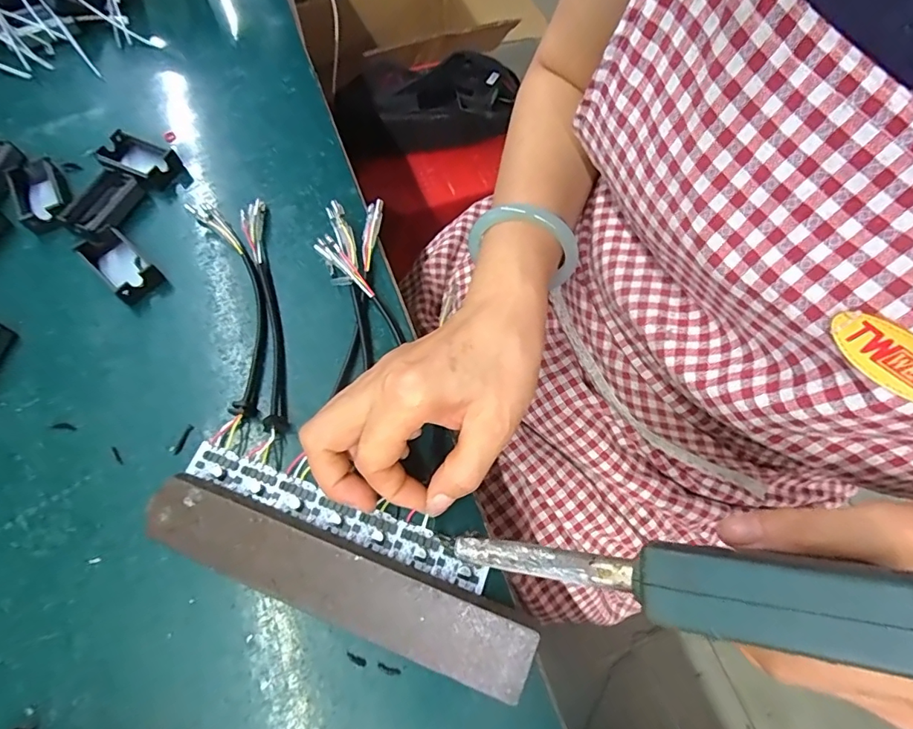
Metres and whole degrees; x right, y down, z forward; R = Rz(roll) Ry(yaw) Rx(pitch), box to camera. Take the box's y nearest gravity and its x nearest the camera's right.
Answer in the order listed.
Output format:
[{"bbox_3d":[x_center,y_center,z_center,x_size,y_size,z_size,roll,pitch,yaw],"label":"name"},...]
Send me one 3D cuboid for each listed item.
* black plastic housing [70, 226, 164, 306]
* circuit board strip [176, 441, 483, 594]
[{"bbox_3d":[-0.225,-0.067,0.320,0.056,0.016,0.029,40,71,15],"label":"black plastic housing"},{"bbox_3d":[-0.067,0.080,0.259,0.173,0.004,0.020,20,67,8],"label":"circuit board strip"}]

